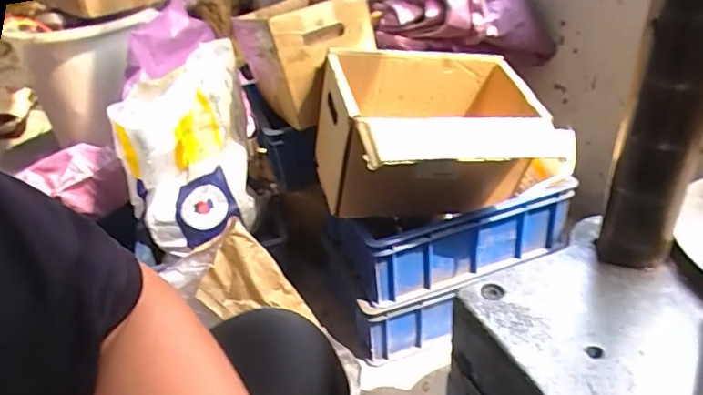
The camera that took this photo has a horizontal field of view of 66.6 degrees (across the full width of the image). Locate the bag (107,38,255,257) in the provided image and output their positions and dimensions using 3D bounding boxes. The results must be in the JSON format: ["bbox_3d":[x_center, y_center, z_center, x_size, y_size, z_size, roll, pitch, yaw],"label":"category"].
[{"bbox_3d":[-0.316,-0.078,1.032,0.232,0.322,0.202,-8,33,-5],"label":"bag"}]

